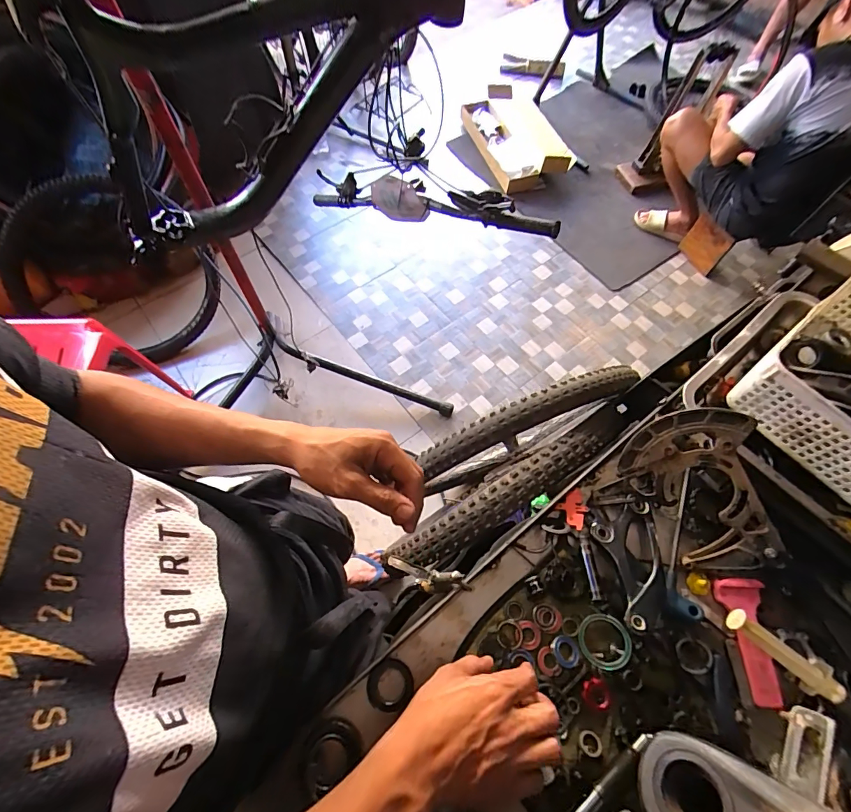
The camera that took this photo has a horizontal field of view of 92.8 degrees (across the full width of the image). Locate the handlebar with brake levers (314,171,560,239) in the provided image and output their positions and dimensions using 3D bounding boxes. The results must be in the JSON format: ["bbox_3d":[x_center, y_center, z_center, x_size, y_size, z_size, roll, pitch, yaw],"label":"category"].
[{"bbox_3d":[-0.043,-0.505,0.996,0.745,0.112,0.060,22,65,27],"label":"handlebar with brake levers"}]

